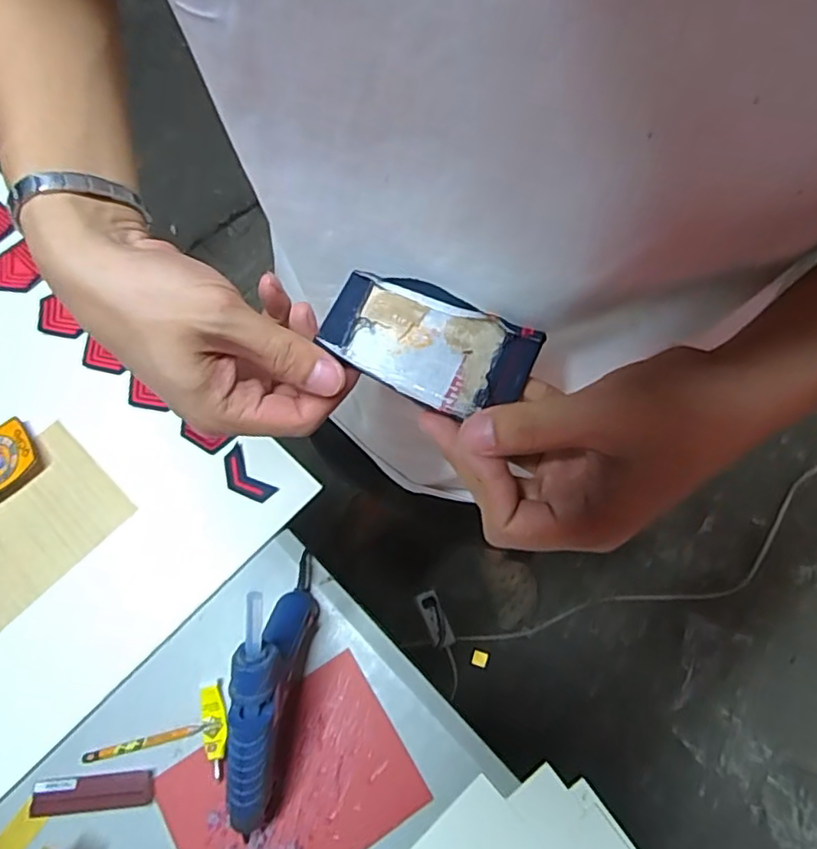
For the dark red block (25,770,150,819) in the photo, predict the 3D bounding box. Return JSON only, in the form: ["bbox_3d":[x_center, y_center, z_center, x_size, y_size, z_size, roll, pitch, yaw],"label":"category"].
[{"bbox_3d":[-0.263,0.307,0.513,0.092,0.014,0.028,-5,70,1],"label":"dark red block"}]

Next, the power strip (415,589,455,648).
[{"bbox_3d":[0.052,0.386,1.227,0.043,0.034,0.111,-21,69,-7],"label":"power strip"}]

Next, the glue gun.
[{"bbox_3d":[-0.109,0.205,0.483,0.032,0.136,0.211,11,71,7],"label":"glue gun"}]

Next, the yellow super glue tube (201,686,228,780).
[{"bbox_3d":[-0.167,0.263,0.529,0.022,0.009,0.072,-17,70,-4],"label":"yellow super glue tube"}]

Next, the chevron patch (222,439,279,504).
[{"bbox_3d":[-0.162,0.052,0.610,0.032,0.007,0.062,-39,76,-19],"label":"chevron patch"}]

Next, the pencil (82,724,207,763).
[{"bbox_3d":[-0.227,0.273,0.530,0.101,0.005,0.009,-14,70,-2],"label":"pencil"}]

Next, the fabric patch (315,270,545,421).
[{"bbox_3d":[0.008,-0.040,0.294,0.096,0.009,0.059,26,73,12],"label":"fabric patch"}]

